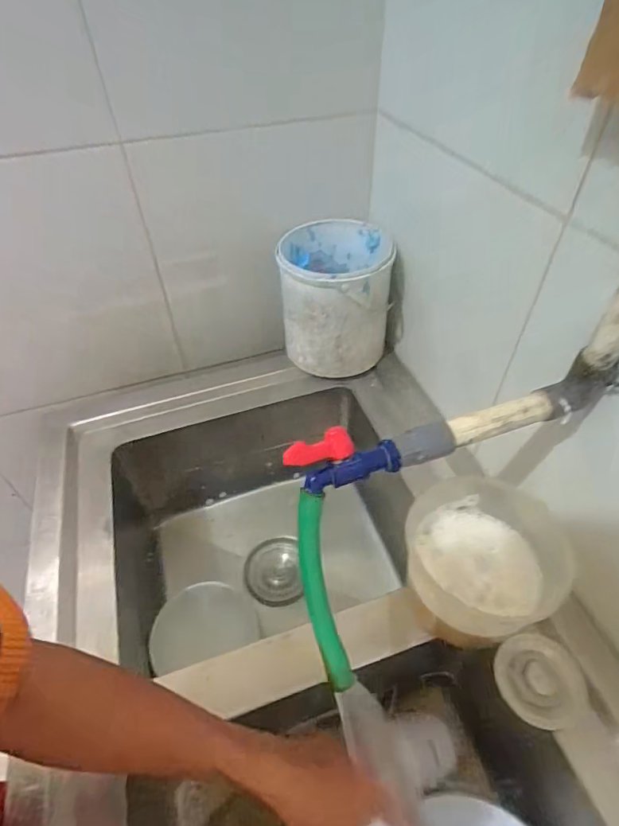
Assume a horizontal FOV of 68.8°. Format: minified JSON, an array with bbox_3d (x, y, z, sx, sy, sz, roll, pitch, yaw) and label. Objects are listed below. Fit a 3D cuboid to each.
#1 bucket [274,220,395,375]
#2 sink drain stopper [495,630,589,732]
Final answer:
[{"bbox_3d":[0.044,-0.187,0.761,0.166,0.193,0.178,2,47,4],"label":"bucket"},{"bbox_3d":[0.232,0.269,0.458,0.081,0.012,0.080,-3,47,-1],"label":"sink drain stopper"}]

